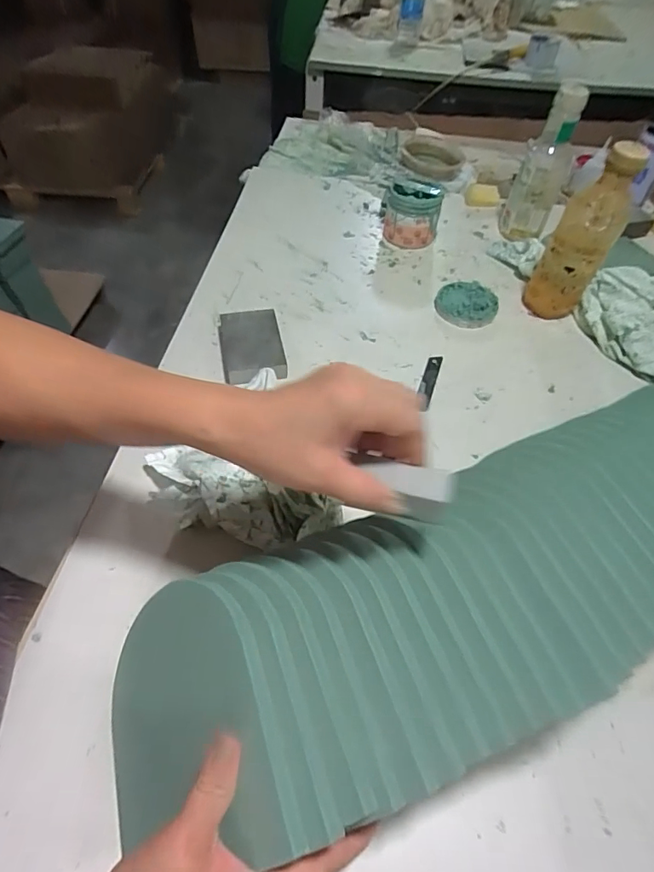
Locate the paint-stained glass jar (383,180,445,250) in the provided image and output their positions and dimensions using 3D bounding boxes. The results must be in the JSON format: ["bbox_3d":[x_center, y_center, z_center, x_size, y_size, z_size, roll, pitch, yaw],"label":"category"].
[{"bbox_3d":[0.132,-0.348,0.738,0.086,0.080,0.079,11,53,4],"label":"paint-stained glass jar"}]

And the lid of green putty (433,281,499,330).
[{"bbox_3d":[0.193,-0.183,0.659,0.083,0.016,0.085,11,53,5],"label":"lid of green putty"}]

